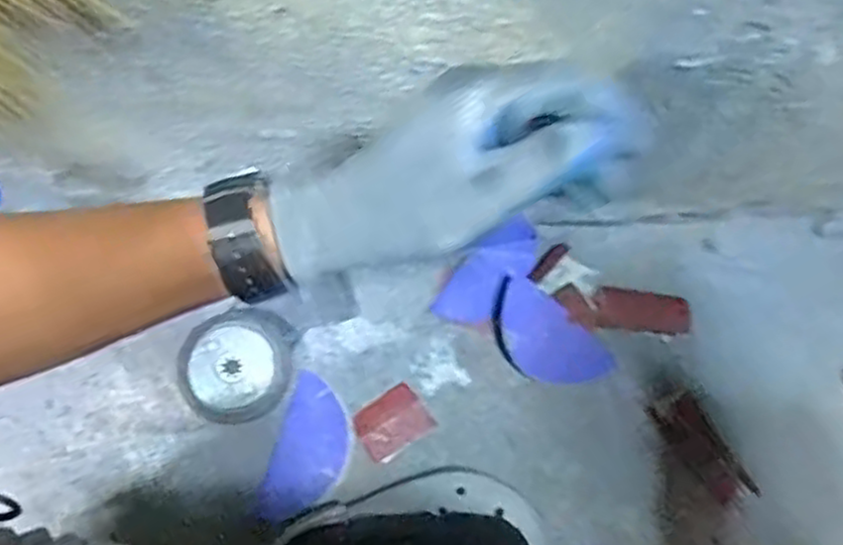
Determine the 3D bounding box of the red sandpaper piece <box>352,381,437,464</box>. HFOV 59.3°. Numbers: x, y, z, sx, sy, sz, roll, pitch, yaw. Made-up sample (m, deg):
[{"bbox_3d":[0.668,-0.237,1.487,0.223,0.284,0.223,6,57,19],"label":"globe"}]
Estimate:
[{"bbox_3d":[-0.029,0.153,0.753,0.072,0.007,0.057,-34,76,-11],"label":"red sandpaper piece"}]

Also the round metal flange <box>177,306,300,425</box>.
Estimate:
[{"bbox_3d":[-0.184,0.094,0.747,0.121,0.026,0.105,-27,75,-9],"label":"round metal flange"}]

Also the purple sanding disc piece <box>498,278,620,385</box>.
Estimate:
[{"bbox_3d":[0.127,0.071,0.757,0.137,0.015,0.073,42,100,-9],"label":"purple sanding disc piece"}]

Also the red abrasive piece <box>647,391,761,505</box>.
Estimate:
[{"bbox_3d":[0.281,0.176,0.739,0.047,0.016,0.110,-29,75,-10],"label":"red abrasive piece"}]

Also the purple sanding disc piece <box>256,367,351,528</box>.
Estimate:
[{"bbox_3d":[-0.111,0.179,0.735,0.070,0.004,0.142,17,74,1],"label":"purple sanding disc piece"}]

